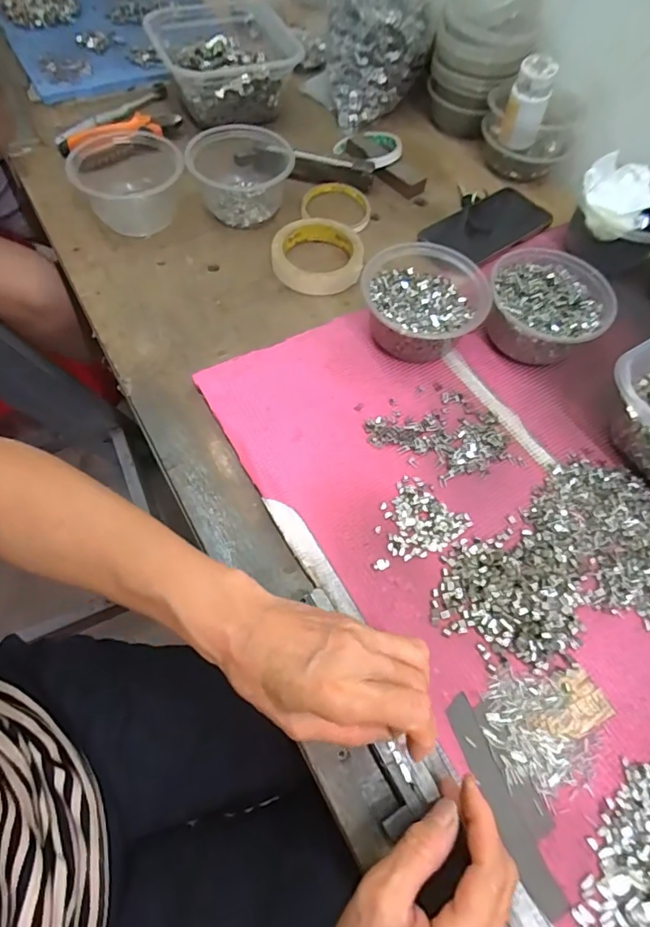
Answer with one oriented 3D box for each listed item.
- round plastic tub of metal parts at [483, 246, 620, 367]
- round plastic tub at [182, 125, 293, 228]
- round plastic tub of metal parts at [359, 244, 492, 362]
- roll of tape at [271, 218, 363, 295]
[{"bbox_3d":[0.213,-0.150,0.483,0.107,0.056,0.119,33,64,13],"label":"round plastic tub of metal parts"},{"bbox_3d":[-0.093,-0.334,0.568,0.115,0.054,0.112,-3,62,-6],"label":"round plastic tub"},{"bbox_3d":[0.095,-0.154,0.478,0.112,0.053,0.125,27,63,10],"label":"round plastic tub of metal parts"},{"bbox_3d":[-0.008,-0.229,0.544,0.096,0.025,0.098,2,61,-4],"label":"roll of tape"}]

